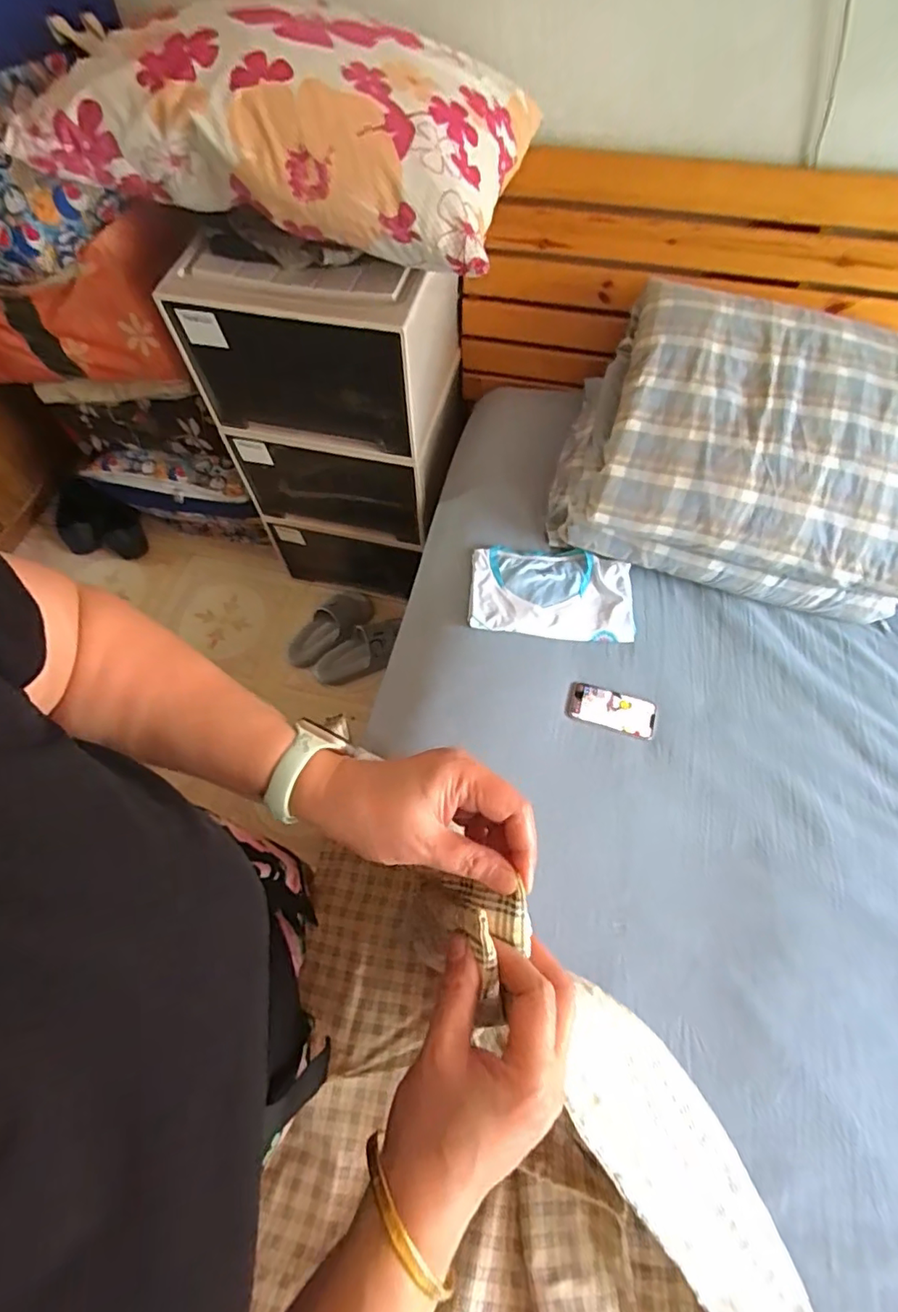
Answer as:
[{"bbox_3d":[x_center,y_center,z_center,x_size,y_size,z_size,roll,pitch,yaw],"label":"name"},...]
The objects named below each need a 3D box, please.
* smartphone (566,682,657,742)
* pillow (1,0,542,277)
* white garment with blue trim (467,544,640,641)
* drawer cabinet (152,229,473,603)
[{"bbox_3d":[0.281,0.095,0.973,0.151,0.010,0.074,12,65,8],"label":"smartphone"},{"bbox_3d":[-0.222,-0.802,0.834,0.635,0.183,0.408,10,65,6],"label":"pillow"},{"bbox_3d":[0.193,-0.117,1.055,0.299,0.030,0.177,3,64,3],"label":"white garment with blue trim"},{"bbox_3d":[-0.237,-0.526,1.318,0.479,0.805,0.365,6,65,5],"label":"drawer cabinet"}]

